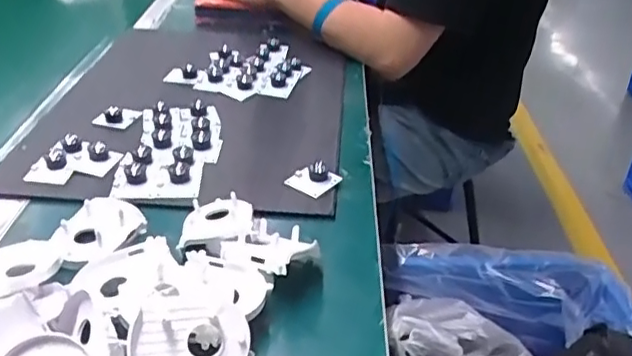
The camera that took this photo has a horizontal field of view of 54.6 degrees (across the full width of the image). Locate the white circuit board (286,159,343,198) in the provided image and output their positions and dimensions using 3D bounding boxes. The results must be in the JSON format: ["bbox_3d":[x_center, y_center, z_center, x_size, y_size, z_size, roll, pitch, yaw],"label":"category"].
[{"bbox_3d":[-0.004,-0.002,0.650,0.056,0.026,0.034,8,33,8],"label":"white circuit board"}]

